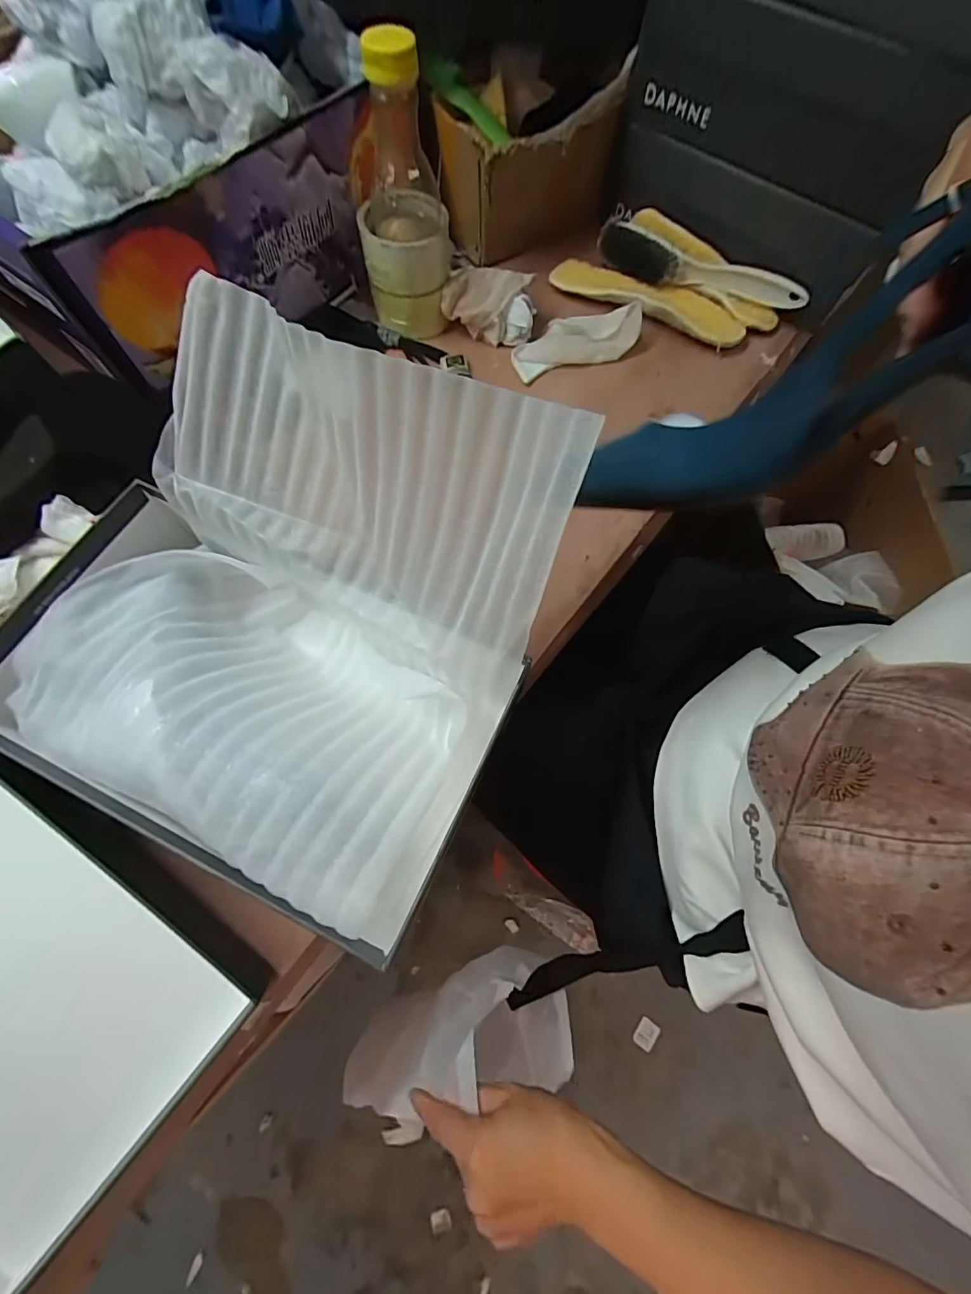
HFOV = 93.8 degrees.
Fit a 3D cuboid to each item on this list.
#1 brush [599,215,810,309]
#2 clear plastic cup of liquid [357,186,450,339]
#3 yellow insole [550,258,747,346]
[{"bbox_3d":[0.231,-0.407,0.496,0.224,0.031,0.048,27,71,7],"label":"brush"},{"bbox_3d":[-0.076,-0.376,0.449,0.081,0.083,0.077,1,70,-2],"label":"clear plastic cup of liquid"},{"bbox_3d":[0.176,-0.380,0.493,0.213,0.020,0.064,20,70,5],"label":"yellow insole"}]

